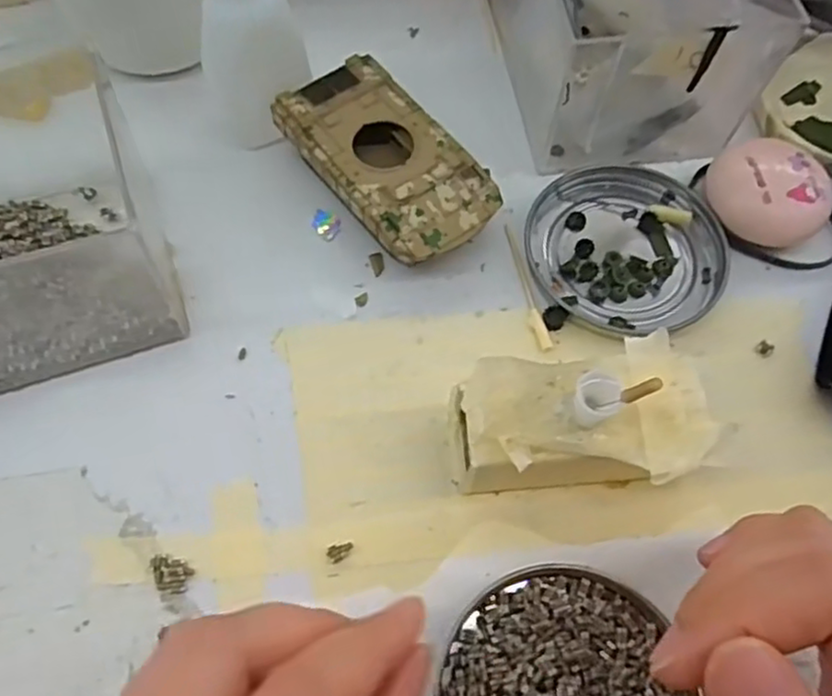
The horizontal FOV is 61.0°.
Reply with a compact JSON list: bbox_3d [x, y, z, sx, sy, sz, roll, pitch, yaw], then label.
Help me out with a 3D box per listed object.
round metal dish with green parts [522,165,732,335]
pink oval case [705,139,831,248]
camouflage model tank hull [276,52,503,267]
[{"bbox_3d":[0.085,-0.041,0.288,0.072,0.008,0.076,0,64,-1],"label":"round metal dish with green parts"},{"bbox_3d":[0.144,-0.063,0.291,0.040,0.023,0.046,-33,69,-15],"label":"pink oval case"},{"bbox_3d":[-0.012,-0.073,0.291,0.054,0.026,0.095,-36,70,-17],"label":"camouflage model tank hull"}]

